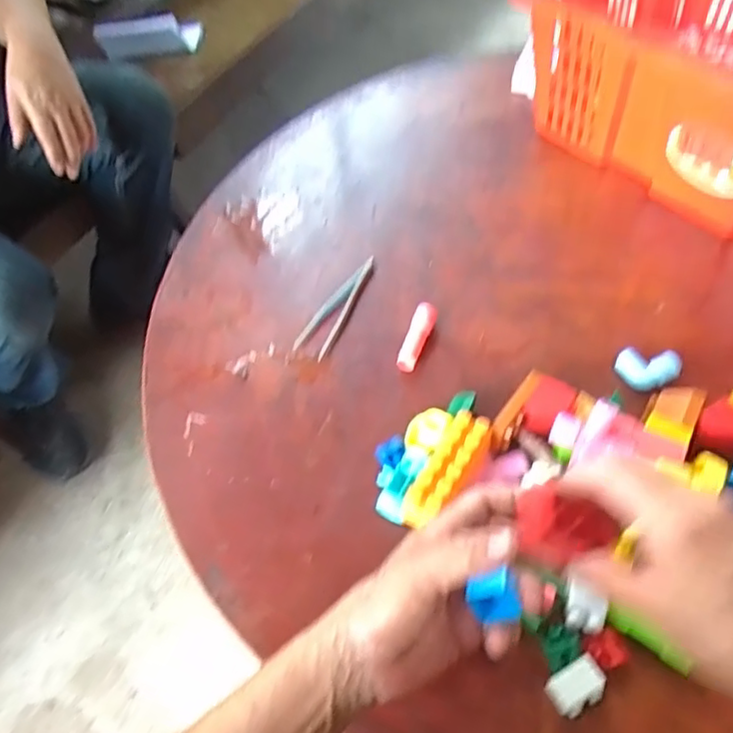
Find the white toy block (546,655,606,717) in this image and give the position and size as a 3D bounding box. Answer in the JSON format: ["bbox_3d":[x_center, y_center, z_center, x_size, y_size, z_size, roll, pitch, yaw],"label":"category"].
[{"bbox_3d":[0.129,0.196,0.376,0.033,0.013,0.024,-29,58,-12],"label":"white toy block"}]

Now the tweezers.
[{"bbox_3d":[-0.028,-0.057,0.569,0.029,0.012,0.114,18,61,18],"label":"tweezers"}]

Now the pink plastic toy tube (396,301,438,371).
[{"bbox_3d":[0.045,-0.026,0.541,0.019,0.017,0.068,20,73,10],"label":"pink plastic toy tube"}]

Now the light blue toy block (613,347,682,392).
[{"bbox_3d":[0.228,0.002,0.499,0.044,0.022,0.029,2,57,8],"label":"light blue toy block"}]

